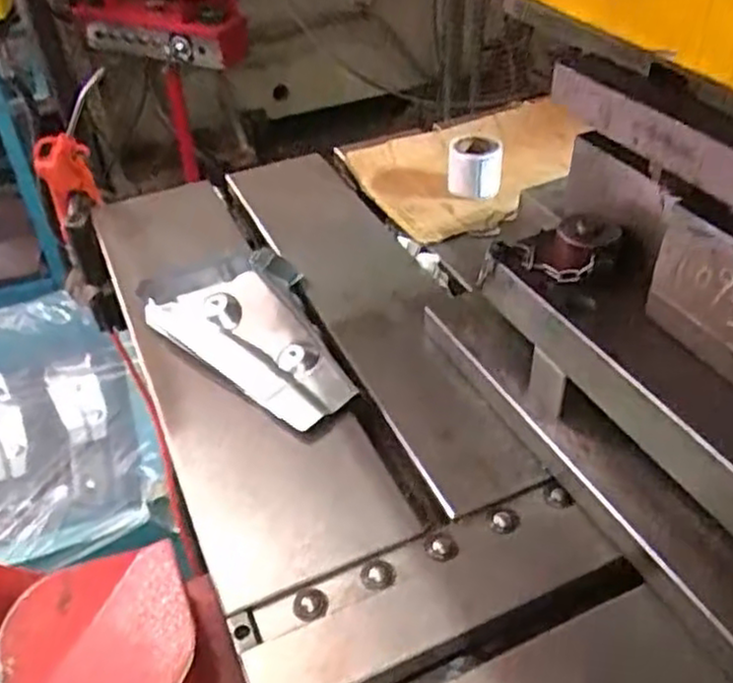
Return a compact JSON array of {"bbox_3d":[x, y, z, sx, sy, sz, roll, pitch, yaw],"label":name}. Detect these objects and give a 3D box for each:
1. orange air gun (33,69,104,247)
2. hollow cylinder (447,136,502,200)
[{"bbox_3d":[-0.366,-0.197,0.913,0.067,0.129,0.032,-6,36,-1],"label":"orange air gun"},{"bbox_3d":[0.130,-0.212,0.890,0.062,0.059,0.056,4,41,6],"label":"hollow cylinder"}]

